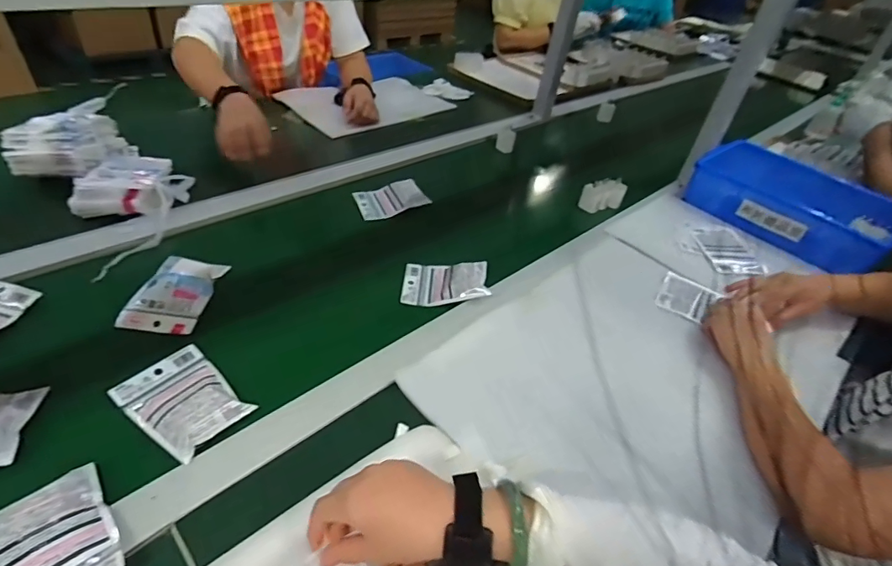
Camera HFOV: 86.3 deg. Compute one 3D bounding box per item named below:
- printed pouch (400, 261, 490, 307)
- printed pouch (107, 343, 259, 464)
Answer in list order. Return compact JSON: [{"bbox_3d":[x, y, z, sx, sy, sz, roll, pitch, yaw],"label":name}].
[{"bbox_3d":[-0.001,-0.005,0.755,0.131,0.020,0.097,-9,40,9],"label":"printed pouch"},{"bbox_3d":[-0.293,0.129,0.535,0.132,0.018,0.095,29,48,23],"label":"printed pouch"}]

